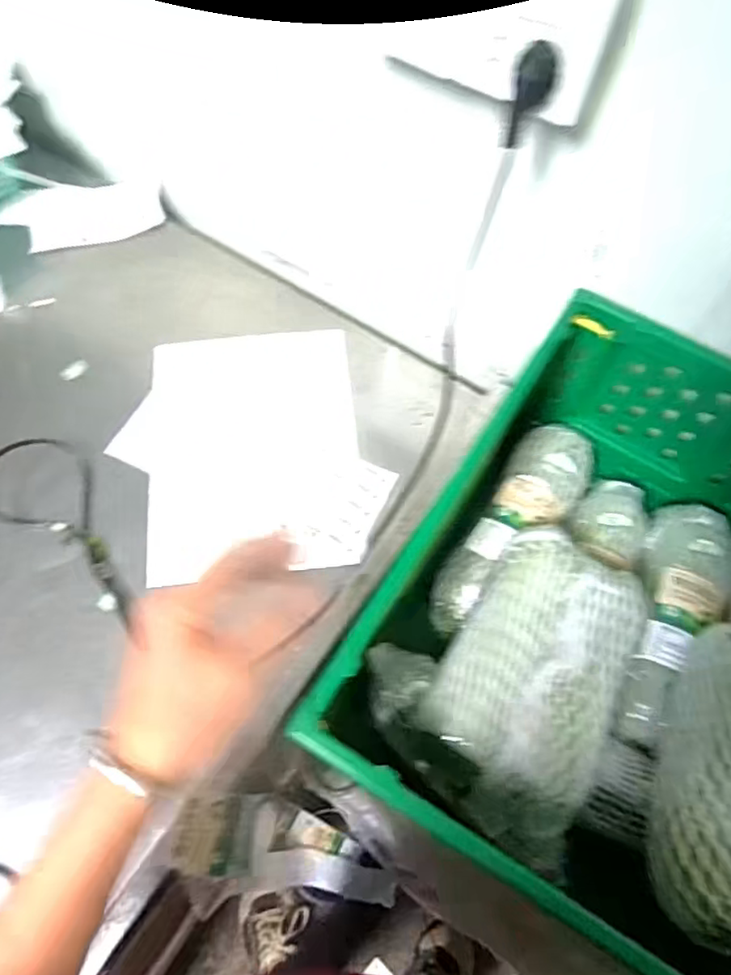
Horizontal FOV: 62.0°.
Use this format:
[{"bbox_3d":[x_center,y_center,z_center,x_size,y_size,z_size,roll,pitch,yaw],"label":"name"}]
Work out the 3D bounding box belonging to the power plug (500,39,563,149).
[{"bbox_3d":[0.102,-0.248,0.386,0.026,0.058,0.020,37,41,15],"label":"power plug"}]

